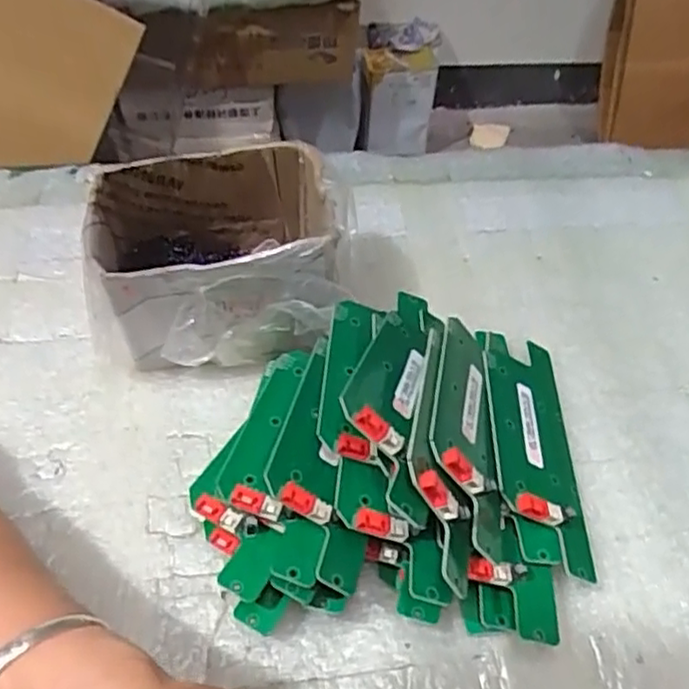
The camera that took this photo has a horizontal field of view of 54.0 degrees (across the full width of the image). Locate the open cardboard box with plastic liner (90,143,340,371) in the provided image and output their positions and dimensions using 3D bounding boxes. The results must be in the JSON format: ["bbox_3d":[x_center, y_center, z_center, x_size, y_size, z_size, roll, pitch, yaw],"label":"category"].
[{"bbox_3d":[-0.066,-0.047,0.378,0.128,0.076,0.099,-7,54,-6],"label":"open cardboard box with plastic liner"}]

